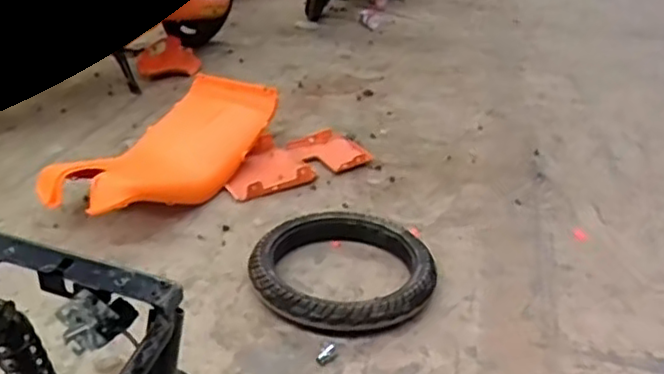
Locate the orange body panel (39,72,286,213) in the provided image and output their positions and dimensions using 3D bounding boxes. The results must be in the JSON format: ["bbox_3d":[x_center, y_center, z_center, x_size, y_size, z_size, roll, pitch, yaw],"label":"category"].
[{"bbox_3d":[-0.392,-0.104,1.648,0.287,0.145,0.654,16,31,20],"label":"orange body panel"}]

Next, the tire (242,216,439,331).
[{"bbox_3d":[0.019,0.170,1.337,0.353,0.068,0.328,3,29,-2],"label":"tire"}]

